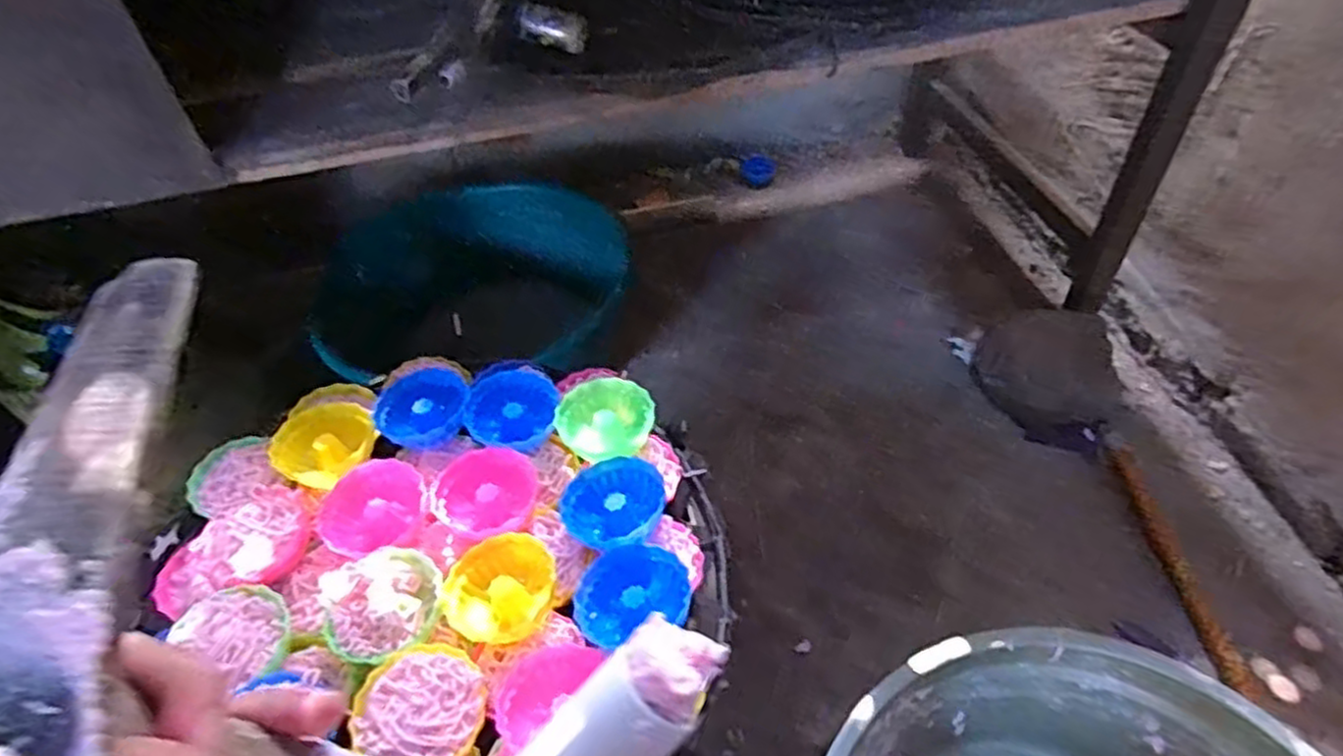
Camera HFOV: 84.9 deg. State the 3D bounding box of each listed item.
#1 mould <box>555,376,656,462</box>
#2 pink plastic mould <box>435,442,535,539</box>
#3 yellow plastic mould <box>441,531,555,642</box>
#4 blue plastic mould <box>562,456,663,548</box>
[{"bbox_3d":[-0.042,0.026,0.473,0.061,0.018,0.057,-14,48,-6],"label":"mould"},{"bbox_3d":[-0.113,0.070,0.449,0.059,0.022,0.054,-3,48,4],"label":"pink plastic mould"},{"bbox_3d":[-0.096,0.117,0.412,0.050,0.026,0.059,10,50,15],"label":"yellow plastic mould"},{"bbox_3d":[-0.033,0.074,0.433,0.062,0.020,0.057,-3,48,4],"label":"blue plastic mould"}]

